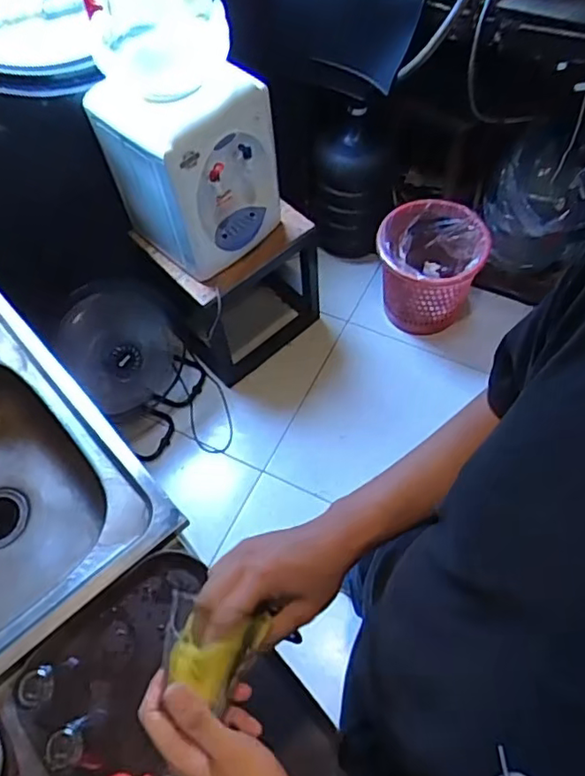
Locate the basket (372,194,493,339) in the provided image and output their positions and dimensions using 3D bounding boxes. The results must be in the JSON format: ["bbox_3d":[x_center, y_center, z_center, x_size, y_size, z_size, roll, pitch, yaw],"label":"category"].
[{"bbox_3d":[0.411,-0.360,1.825,0.298,0.285,0.303,-2,60,3],"label":"basket"}]

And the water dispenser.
[{"bbox_3d":[-0.236,-0.530,1.420,0.269,0.429,0.292,38,69,22],"label":"water dispenser"}]

